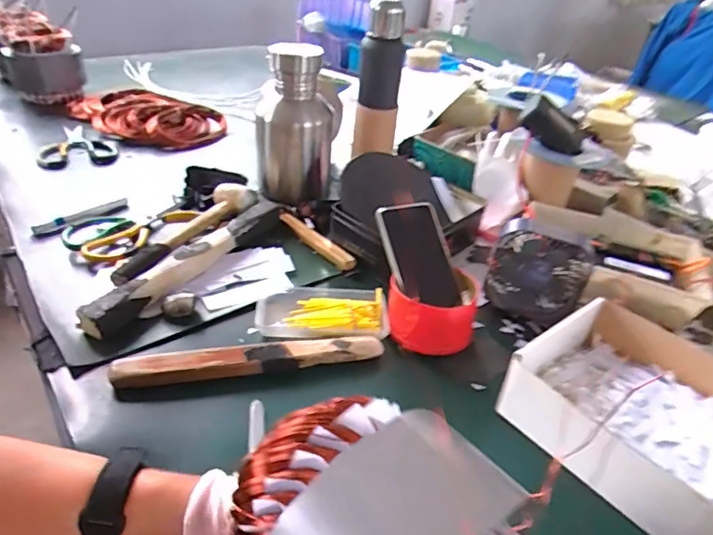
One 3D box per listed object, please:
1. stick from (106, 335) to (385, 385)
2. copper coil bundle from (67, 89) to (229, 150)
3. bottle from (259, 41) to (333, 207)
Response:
[{"bbox_3d":[-0.109,0.093,0.554,0.275,0.019,0.034,-6,37,-15],"label":"stick"},{"bbox_3d":[-0.450,-0.316,1.085,0.339,0.038,0.160,15,36,13],"label":"copper coil bundle"},{"bbox_3d":[-0.095,-0.217,0.806,0.112,0.224,0.094,3,35,-3],"label":"bottle"}]

